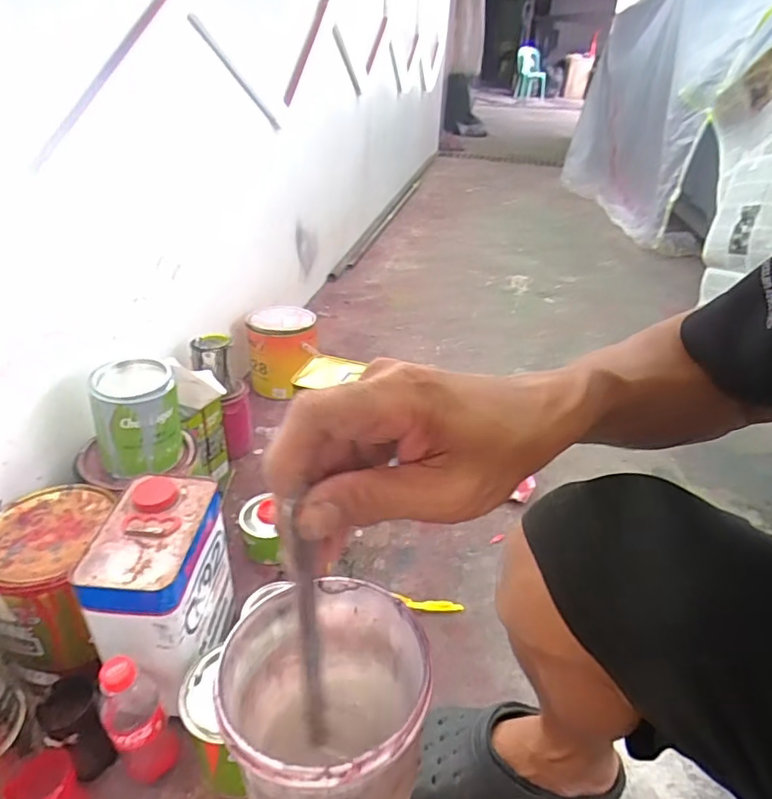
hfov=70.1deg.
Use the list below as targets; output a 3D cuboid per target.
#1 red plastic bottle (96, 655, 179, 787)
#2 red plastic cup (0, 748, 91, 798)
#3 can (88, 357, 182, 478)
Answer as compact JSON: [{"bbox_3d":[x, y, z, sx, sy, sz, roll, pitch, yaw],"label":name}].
[{"bbox_3d":[-0.253,0.336,0.567,0.056,0.187,0.050,-20,41,-32],"label":"red plastic bottle"},{"bbox_3d":[-0.338,0.402,0.554,0.069,0.089,0.054,26,39,29],"label":"red plastic cup"},{"bbox_3d":[-0.341,0.026,0.760,0.102,0.128,0.098,-14,38,-23],"label":"can"}]

